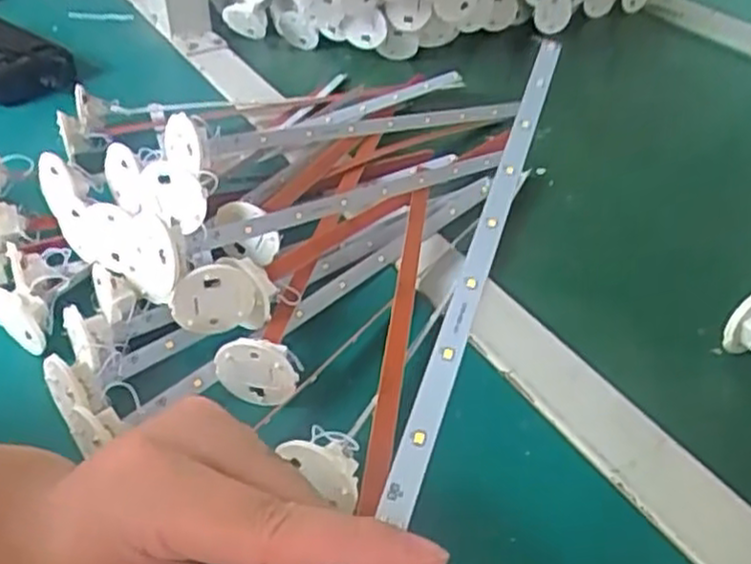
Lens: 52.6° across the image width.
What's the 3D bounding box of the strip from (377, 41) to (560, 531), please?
[{"bbox_3d":[0.047,-0.026,0.301,0.010,0.011,0.266,12,47,14],"label":"strip"}]

